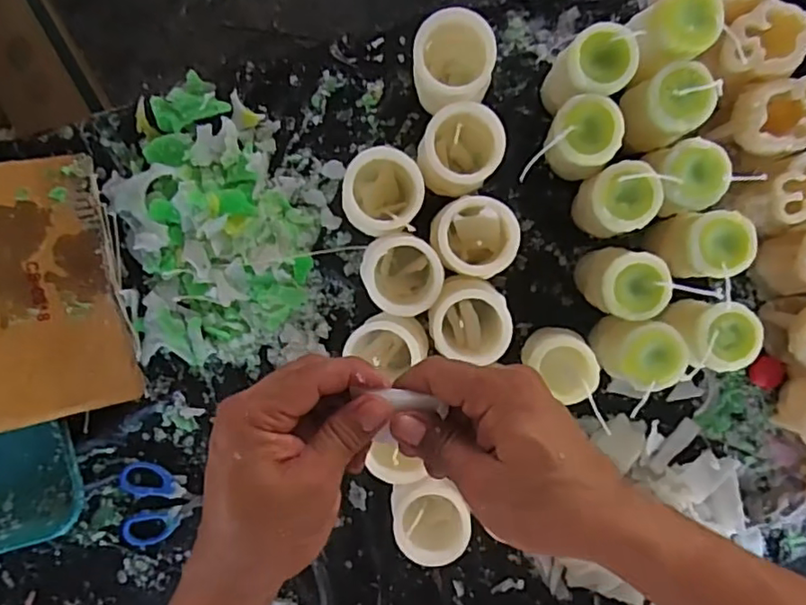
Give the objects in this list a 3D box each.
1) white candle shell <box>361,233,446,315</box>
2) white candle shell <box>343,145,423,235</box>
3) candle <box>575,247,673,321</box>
[{"bbox_3d":[-0.003,-0.022,0.502,0.057,0.094,0.059,0,92,-2],"label":"white candle shell"},{"bbox_3d":[-0.014,-0.088,0.489,0.060,0.091,0.061,14,92,-2],"label":"white candle shell"},{"bbox_3d":[0.174,-0.016,0.481,0.051,0.066,0.055,-13,93,-1],"label":"candle"}]

